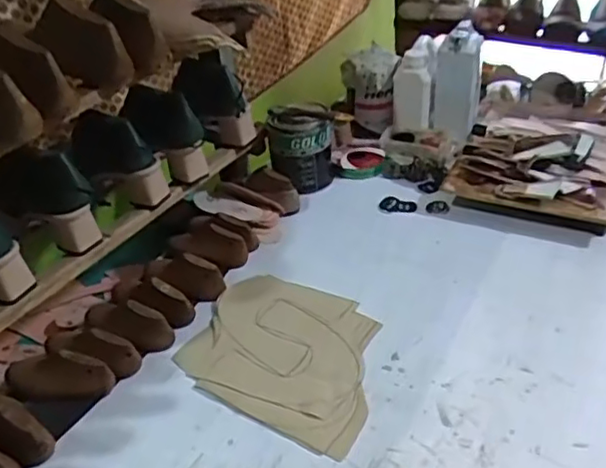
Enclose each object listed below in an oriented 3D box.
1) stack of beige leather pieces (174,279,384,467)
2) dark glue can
[{"bbox_3d":[-0.022,0.144,0.809,0.276,0.010,0.225,17,41,29],"label":"stack of beige leather pieces"},{"bbox_3d":[0.000,-0.145,1.084,0.114,0.138,0.093,-6,36,-1],"label":"dark glue can"}]

